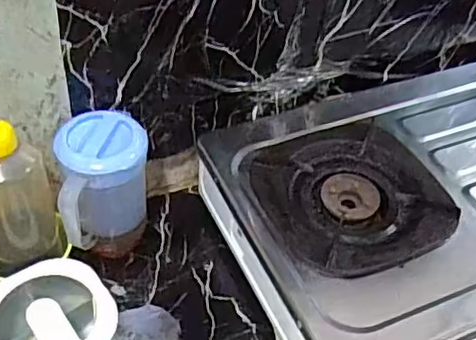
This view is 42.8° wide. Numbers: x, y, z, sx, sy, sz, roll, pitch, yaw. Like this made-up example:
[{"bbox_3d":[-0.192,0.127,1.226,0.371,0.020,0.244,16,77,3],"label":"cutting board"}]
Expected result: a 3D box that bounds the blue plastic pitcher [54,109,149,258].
[{"bbox_3d":[-0.161,0.039,0.756,0.098,0.191,0.118,-6,46,-10],"label":"blue plastic pitcher"}]

